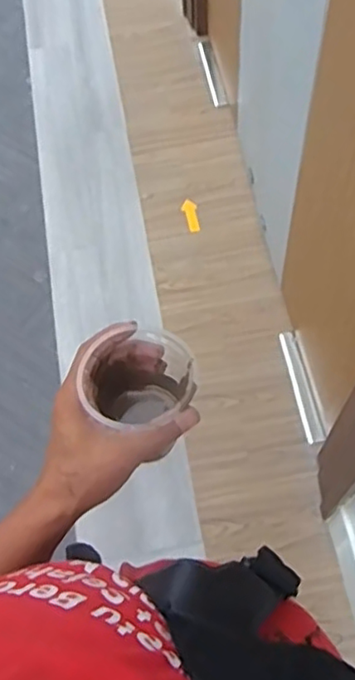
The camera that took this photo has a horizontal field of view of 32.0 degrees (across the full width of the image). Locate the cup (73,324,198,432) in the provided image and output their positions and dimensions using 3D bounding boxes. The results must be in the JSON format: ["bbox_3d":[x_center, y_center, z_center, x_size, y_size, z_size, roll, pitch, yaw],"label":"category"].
[{"bbox_3d":[-0.030,0.045,0.509,0.080,0.081,0.079,-1,64,2],"label":"cup"}]

